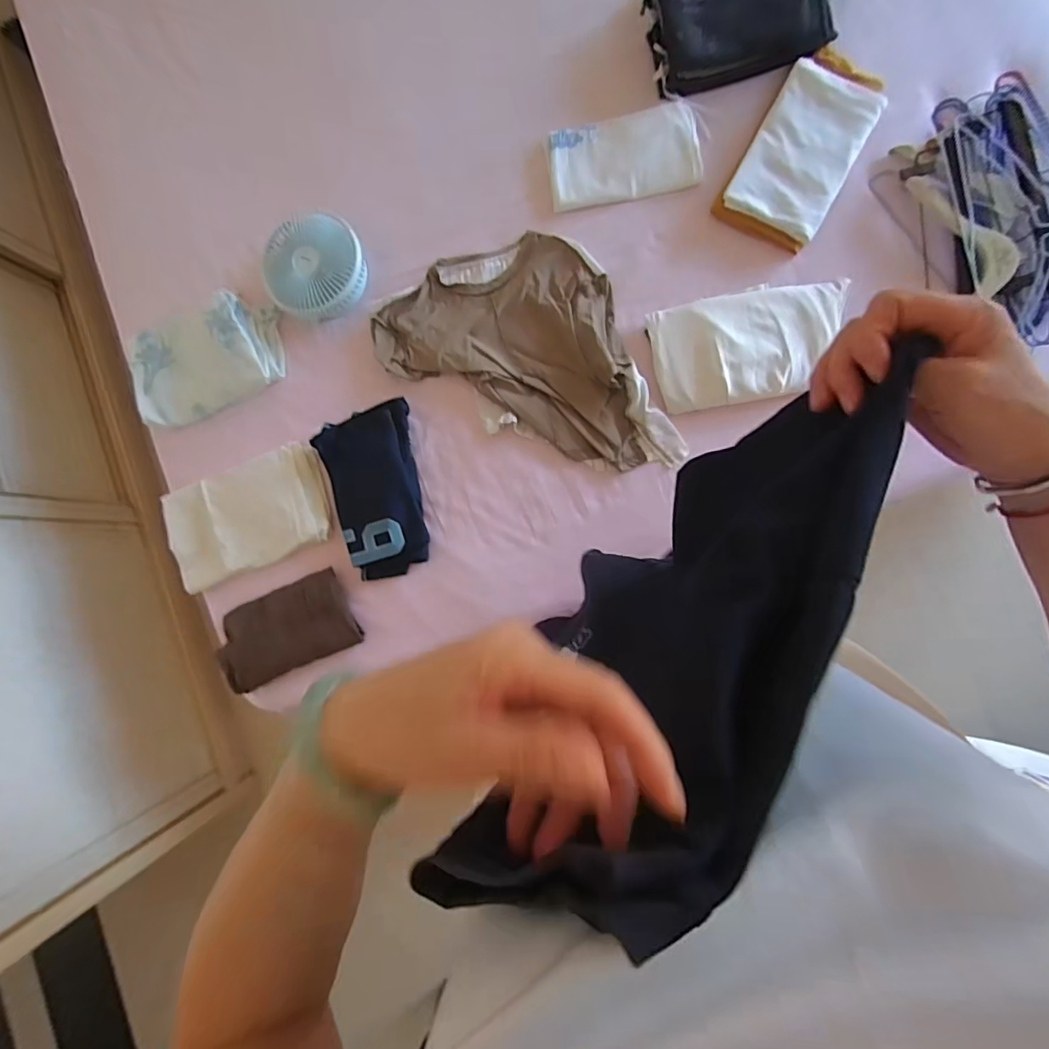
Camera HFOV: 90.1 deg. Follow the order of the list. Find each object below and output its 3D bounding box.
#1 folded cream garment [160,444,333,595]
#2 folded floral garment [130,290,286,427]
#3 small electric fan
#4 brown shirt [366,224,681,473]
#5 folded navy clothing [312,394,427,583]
[{"bbox_3d":[-0.500,-0.014,0.951,0.317,0.034,0.180,-21,86,7],"label":"folded cream garment"},{"bbox_3d":[-0.593,-0.301,0.961,0.300,0.051,0.186,-20,86,7],"label":"folded floral garment"},{"bbox_3d":[-0.375,-0.451,0.923,0.191,0.063,0.160,-21,86,7],"label":"small electric fan"},{"bbox_3d":[0.037,-0.302,0.883,0.538,0.029,0.319,32,93,8],"label":"brown shirt"},{"bbox_3d":[-0.257,-0.055,0.908,0.155,0.047,0.294,-12,87,7],"label":"folded navy clothing"}]

